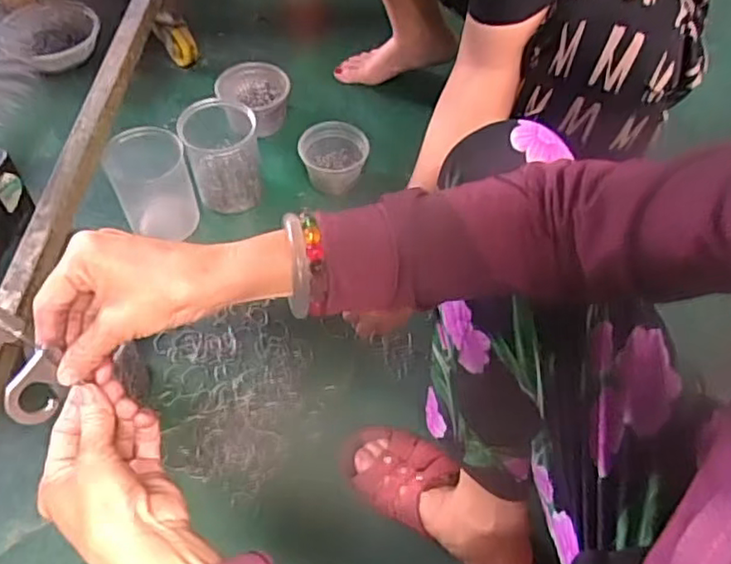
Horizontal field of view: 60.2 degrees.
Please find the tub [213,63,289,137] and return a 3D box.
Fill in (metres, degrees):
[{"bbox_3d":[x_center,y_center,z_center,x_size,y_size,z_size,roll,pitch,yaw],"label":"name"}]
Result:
[{"bbox_3d":[-0.181,-0.307,1.064,0.111,0.084,0.115,1,55,-1],"label":"tub"}]

